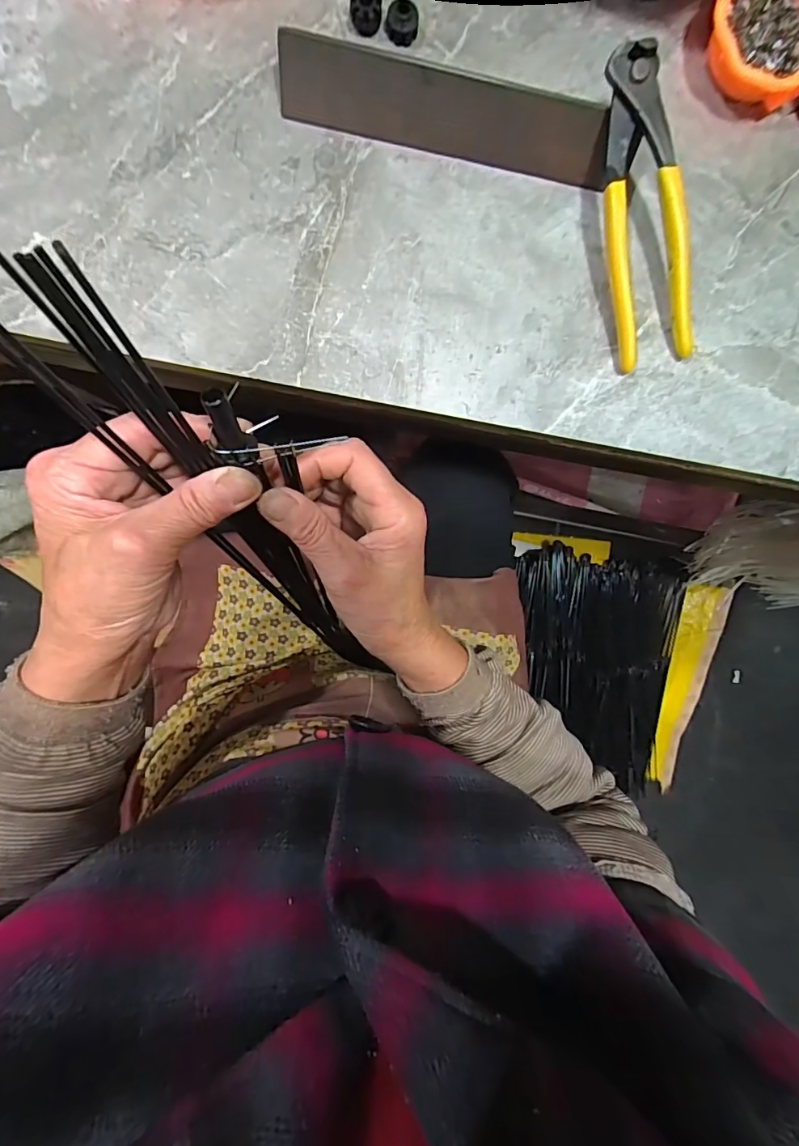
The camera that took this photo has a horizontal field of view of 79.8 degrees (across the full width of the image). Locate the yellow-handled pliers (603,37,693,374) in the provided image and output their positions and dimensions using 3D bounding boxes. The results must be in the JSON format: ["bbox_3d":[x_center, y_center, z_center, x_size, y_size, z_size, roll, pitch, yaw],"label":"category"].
[{"bbox_3d":[0.151,-0.218,0.294,0.048,0.017,0.166,-13,106,0],"label":"yellow-handled pliers"}]

